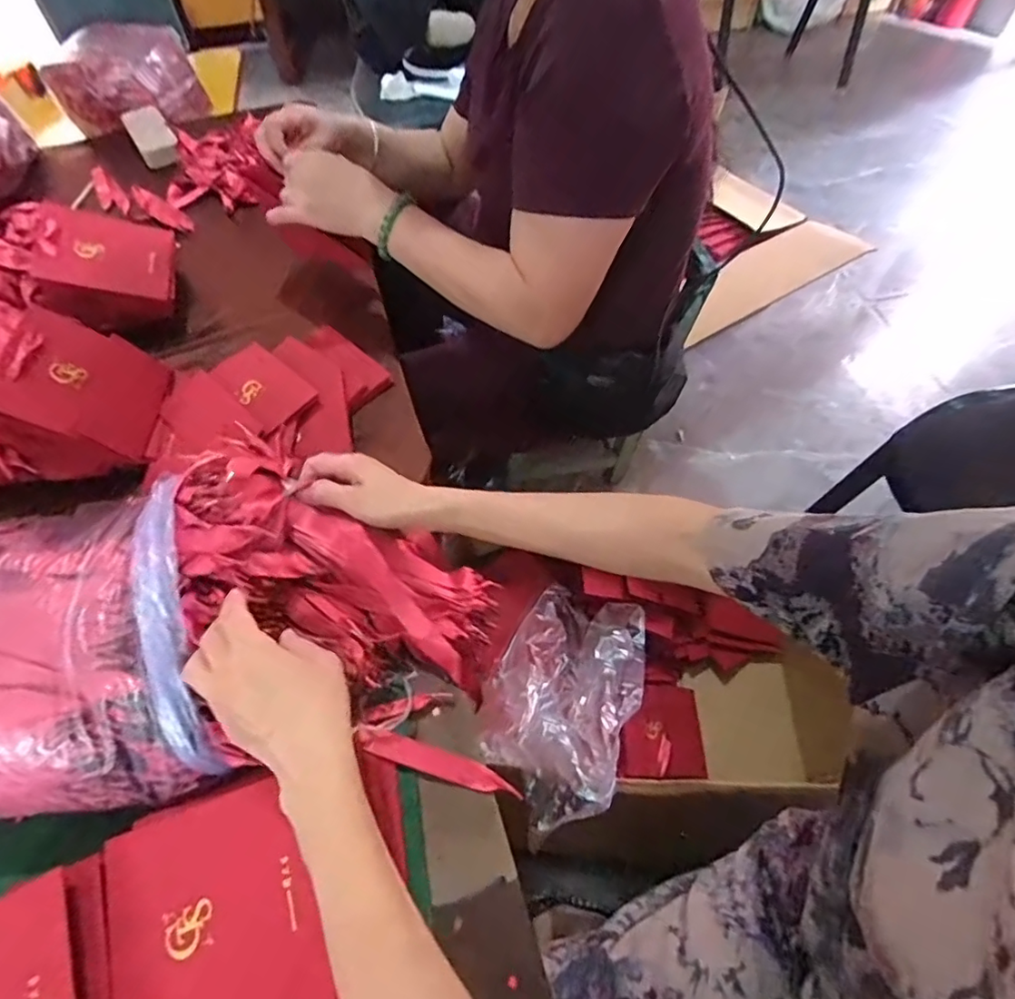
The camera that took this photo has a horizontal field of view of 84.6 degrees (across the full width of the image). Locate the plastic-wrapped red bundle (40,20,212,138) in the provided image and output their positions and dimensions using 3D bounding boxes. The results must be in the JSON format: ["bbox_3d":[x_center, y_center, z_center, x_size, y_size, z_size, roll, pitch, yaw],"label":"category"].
[{"bbox_3d":[-0.709,-0.780,1.037,0.251,0.120,0.144,-26,60,-14],"label":"plastic-wrapped red bundle"}]

